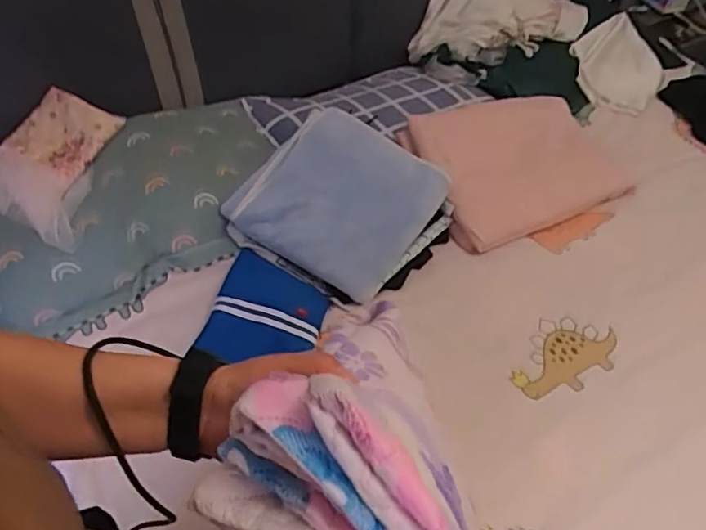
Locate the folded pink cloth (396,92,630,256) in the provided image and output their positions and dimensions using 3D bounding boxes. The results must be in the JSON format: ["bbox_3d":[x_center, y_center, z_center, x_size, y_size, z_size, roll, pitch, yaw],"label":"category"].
[{"bbox_3d":[0.377,-0.233,1.295,0.455,0.047,0.340,-17,67,-18],"label":"folded pink cloth"}]

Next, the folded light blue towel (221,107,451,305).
[{"bbox_3d":[-0.027,-0.143,1.187,0.358,0.039,0.351,32,64,14],"label":"folded light blue towel"}]

